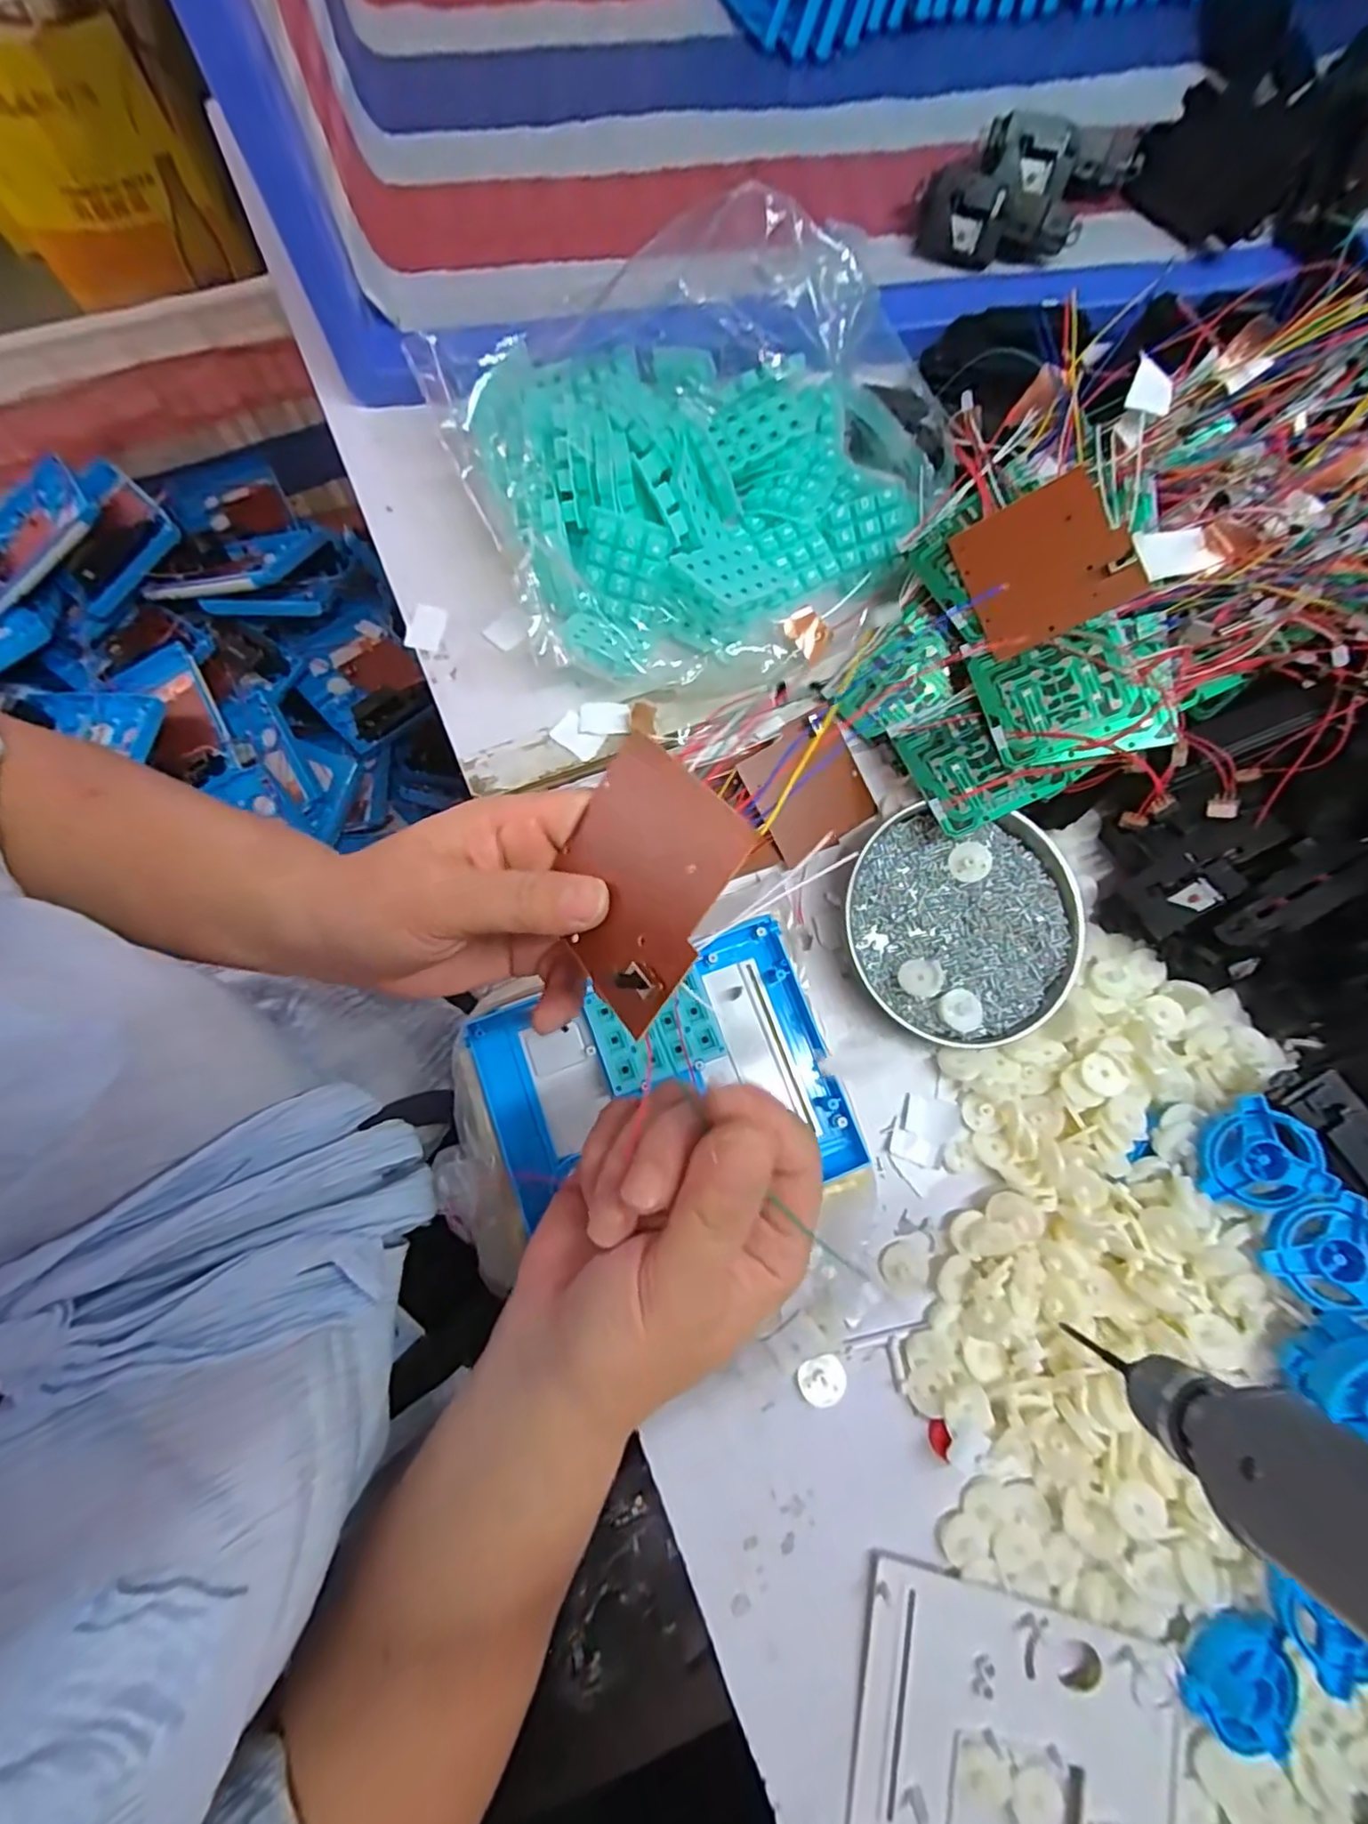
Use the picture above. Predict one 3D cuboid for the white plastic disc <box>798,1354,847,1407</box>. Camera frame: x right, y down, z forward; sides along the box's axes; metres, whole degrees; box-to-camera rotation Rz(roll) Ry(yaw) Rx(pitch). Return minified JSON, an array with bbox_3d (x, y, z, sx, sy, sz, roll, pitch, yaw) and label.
[{"bbox_3d":[0.069,0.234,0.332,0.023,0.007,0.021,1,78,-3],"label":"white plastic disc"}]

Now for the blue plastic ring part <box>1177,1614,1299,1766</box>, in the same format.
[{"bbox_3d":[0.261,0.358,0.304,0.053,0.017,0.049,1,78,-3],"label":"blue plastic ring part"}]

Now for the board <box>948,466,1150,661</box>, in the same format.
[{"bbox_3d":[0.188,-0.181,0.346,0.073,0.005,0.071,-21,89,25],"label":"board"}]

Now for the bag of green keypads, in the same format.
[{"bbox_3d":[0.021,-0.272,0.377,0.293,0.085,0.250,-28,81,-8],"label":"bag of green keypads"}]

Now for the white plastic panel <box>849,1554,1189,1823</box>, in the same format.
[{"bbox_3d":[0.155,0.385,0.301,0.156,0.010,0.118,16,78,0],"label":"white plastic panel"}]

